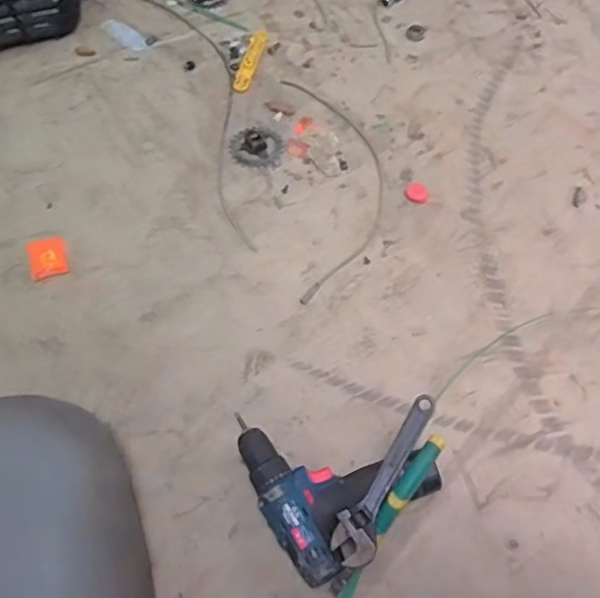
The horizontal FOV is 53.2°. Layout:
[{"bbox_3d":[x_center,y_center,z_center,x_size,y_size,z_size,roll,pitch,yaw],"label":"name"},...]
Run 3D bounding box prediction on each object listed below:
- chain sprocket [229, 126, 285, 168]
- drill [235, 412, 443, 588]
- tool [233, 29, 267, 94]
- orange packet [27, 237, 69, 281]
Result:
[{"bbox_3d":[-0.070,-0.248,0.962,0.083,0.014,0.081,0,61,0],"label":"chain sprocket"},{"bbox_3d":[0.032,0.191,0.690,0.177,0.068,0.194,-30,65,-15],"label":"drill"},{"bbox_3d":[-0.087,-0.425,1.064,0.028,0.008,0.157,11,62,6],"label":"tool"},{"bbox_3d":[-0.365,-0.060,0.869,0.051,0.005,0.064,-18,63,-10],"label":"orange packet"}]

